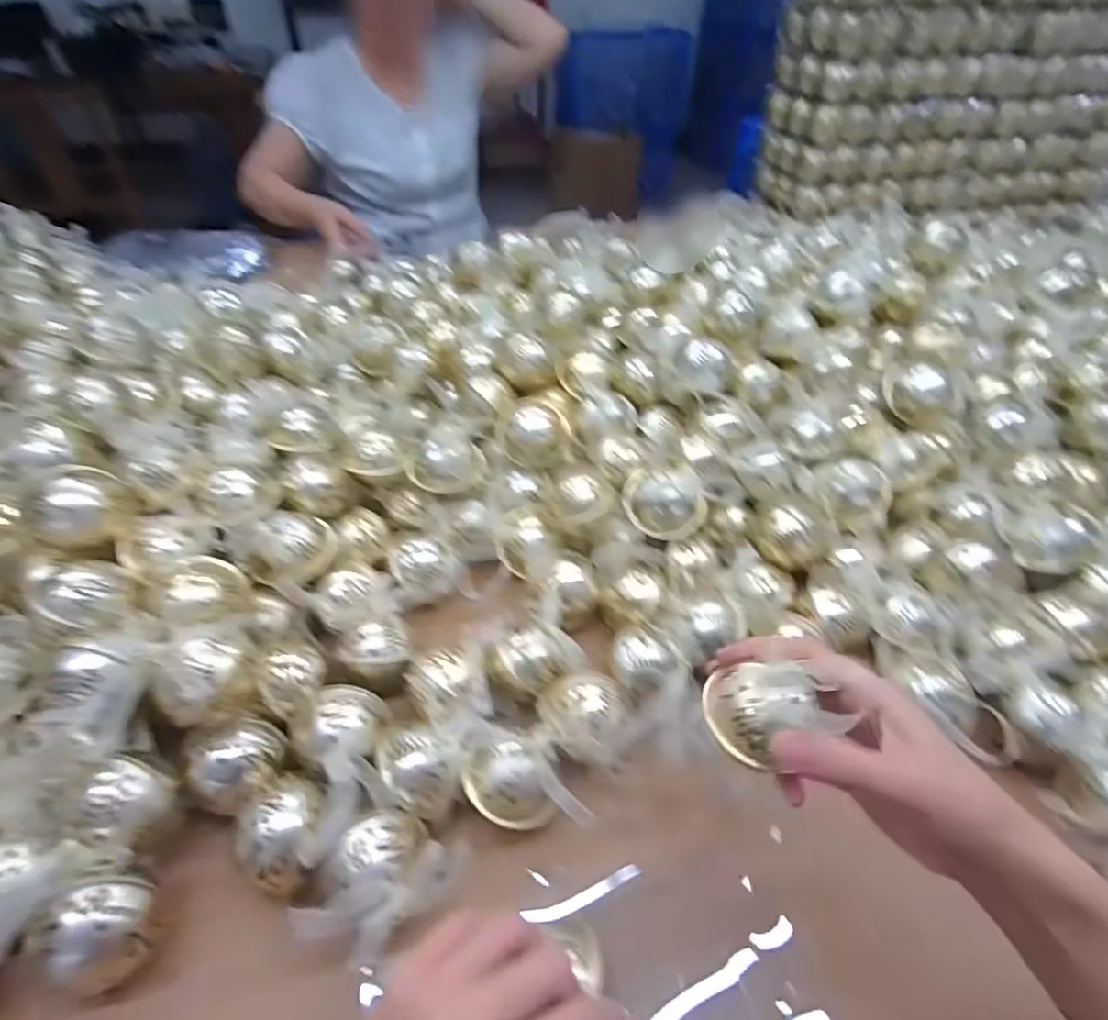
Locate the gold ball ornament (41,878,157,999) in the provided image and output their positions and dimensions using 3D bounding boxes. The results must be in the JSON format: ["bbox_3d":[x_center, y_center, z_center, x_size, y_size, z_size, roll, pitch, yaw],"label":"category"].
[{"bbox_3d":[-0.223,0.210,0.294,0.045,0.046,0.047,14,45,11],"label":"gold ball ornament"}]

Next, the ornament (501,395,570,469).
[{"bbox_3d":[-0.018,-0.071,0.536,0.061,0.052,0.059,3,44,0],"label":"ornament"}]

